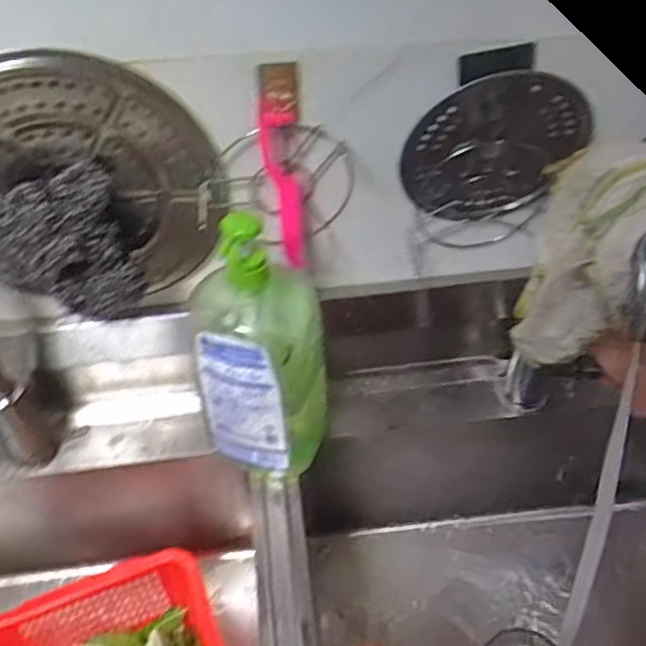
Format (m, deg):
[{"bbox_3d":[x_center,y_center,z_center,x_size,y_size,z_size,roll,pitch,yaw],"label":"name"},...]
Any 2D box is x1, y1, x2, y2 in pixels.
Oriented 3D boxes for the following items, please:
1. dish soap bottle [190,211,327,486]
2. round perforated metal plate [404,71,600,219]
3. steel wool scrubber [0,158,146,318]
[{"bbox_3d":[-0.048,0.029,0.615,0.087,0.274,0.108,24,52,19],"label":"dish soap bottle"},{"bbox_3d":[0.149,-0.153,0.584,0.153,0.169,0.020,15,57,-33],"label":"round perforated metal plate"},{"bbox_3d":[-0.222,-0.061,0.596,0.111,0.144,0.057,-14,50,-13],"label":"steel wool scrubber"}]

